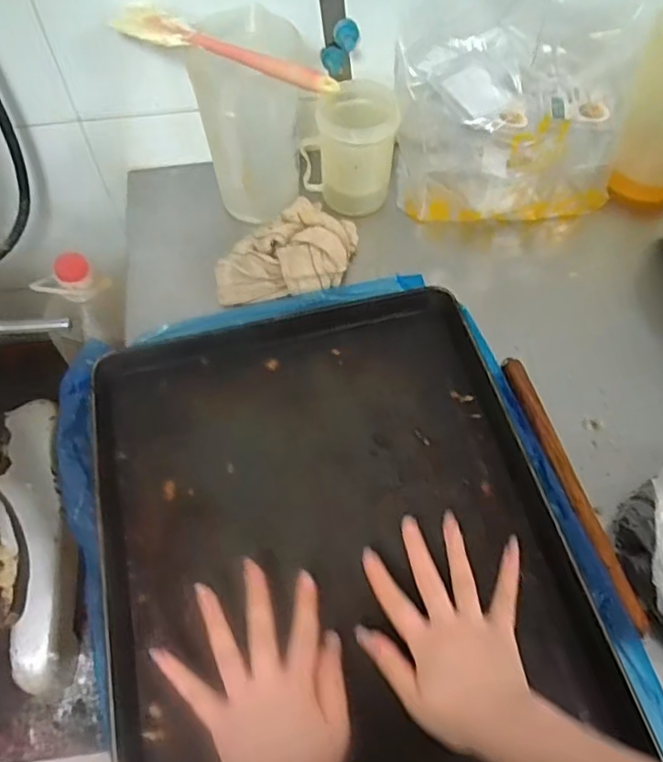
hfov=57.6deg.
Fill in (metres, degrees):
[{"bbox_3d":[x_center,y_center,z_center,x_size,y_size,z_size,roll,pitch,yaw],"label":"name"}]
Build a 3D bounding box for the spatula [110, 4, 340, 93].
[{"bbox_3d":[-0.112,-0.345,0.622,0.265,0.025,0.043,28,63,15],"label":"spatula"}]

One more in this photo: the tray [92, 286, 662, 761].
[{"bbox_3d":[0.012,0.192,0.531,0.397,0.050,0.599,-12,60,-8],"label":"tray"}]

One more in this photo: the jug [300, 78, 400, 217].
[{"bbox_3d":[0.025,-0.301,0.765,0.115,0.131,0.113,6,59,2],"label":"jug"}]

